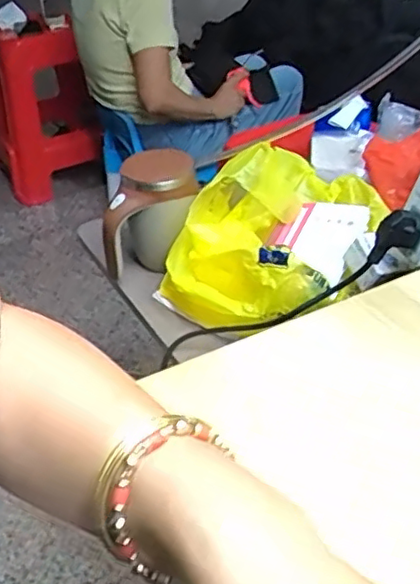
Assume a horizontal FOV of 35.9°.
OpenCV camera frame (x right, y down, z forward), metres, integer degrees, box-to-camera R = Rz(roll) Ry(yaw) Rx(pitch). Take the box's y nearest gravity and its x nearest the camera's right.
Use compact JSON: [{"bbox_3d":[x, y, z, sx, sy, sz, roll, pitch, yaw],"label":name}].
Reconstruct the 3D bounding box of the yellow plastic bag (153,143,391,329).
[{"bbox_3d":[0.072,-0.071,0.728,0.202,0.132,0.249,24,43,32],"label":"yellow plastic bag"}]

